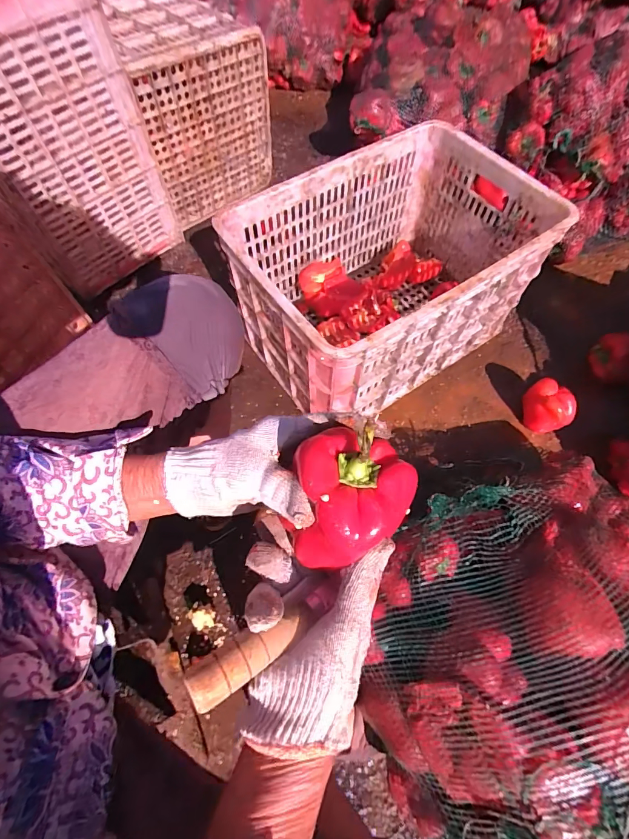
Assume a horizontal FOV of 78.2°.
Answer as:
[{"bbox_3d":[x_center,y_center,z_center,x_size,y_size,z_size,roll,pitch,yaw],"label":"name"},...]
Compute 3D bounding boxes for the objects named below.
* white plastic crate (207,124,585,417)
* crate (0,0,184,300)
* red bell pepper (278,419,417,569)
[{"bbox_3d":[0.135,-0.264,0.741,0.515,0.286,0.349,-32,68,-15],"label":"white plastic crate"},{"bbox_3d":[-0.501,-0.533,0.736,0.245,0.470,0.301,42,71,18],"label":"crate"},{"bbox_3d":[0.021,0.051,0.262,0.088,0.079,0.076,-27,67,-13],"label":"red bell pepper"}]

